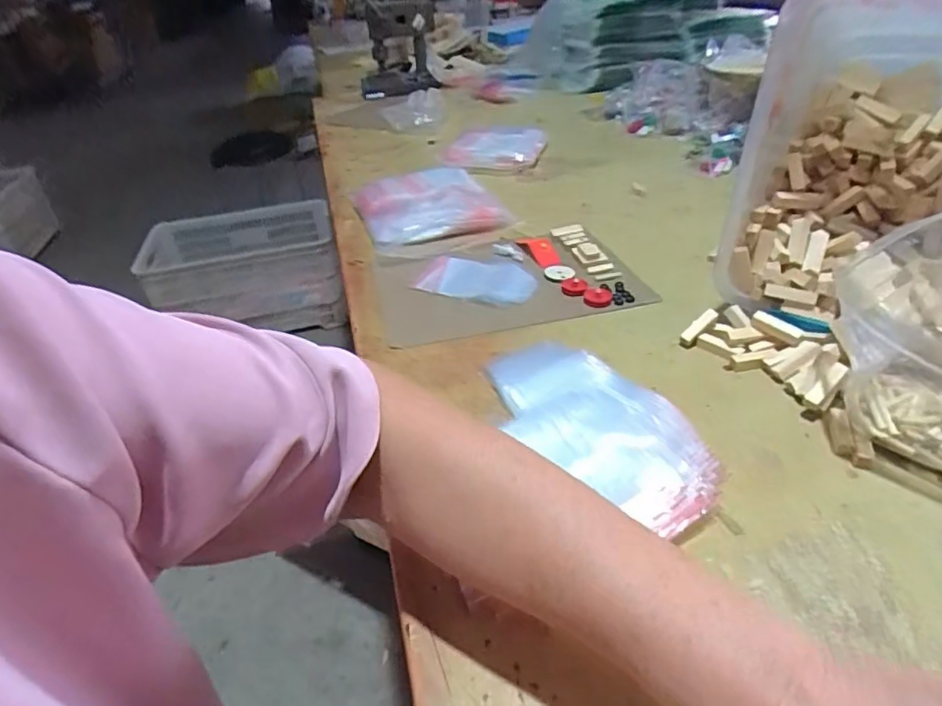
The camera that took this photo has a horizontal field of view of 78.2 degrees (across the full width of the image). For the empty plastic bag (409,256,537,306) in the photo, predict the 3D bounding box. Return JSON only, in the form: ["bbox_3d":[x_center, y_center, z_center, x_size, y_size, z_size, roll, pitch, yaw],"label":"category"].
[{"bbox_3d":[0.006,-0.085,0.657,0.130,0.008,0.098,10,38,21],"label":"empty plastic bag"}]

